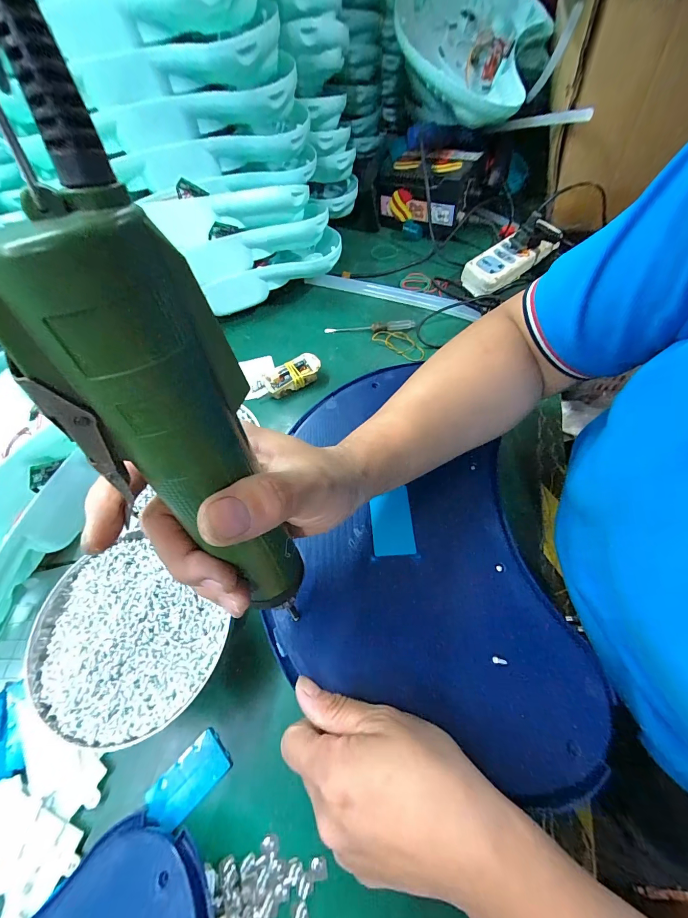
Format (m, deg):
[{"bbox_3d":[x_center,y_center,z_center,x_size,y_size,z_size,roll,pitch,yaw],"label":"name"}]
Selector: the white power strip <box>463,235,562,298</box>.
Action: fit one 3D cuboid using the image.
[{"bbox_3d":[0.240,-0.290,0.529,0.122,0.042,0.059,-32,62,-14],"label":"white power strip"}]

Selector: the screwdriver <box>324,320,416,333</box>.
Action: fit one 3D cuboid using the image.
[{"bbox_3d":[0.037,-0.193,0.515,0.130,0.009,0.016,-2,59,4],"label":"screwdriver"}]

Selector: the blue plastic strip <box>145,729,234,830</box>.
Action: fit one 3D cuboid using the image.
[{"bbox_3d":[-0.119,0.245,0.269,0.060,0.011,0.033,-42,64,-18],"label":"blue plastic strip"}]

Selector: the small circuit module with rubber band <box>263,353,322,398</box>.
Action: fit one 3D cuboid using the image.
[{"bbox_3d":[-0.068,-0.112,0.469,0.076,0.022,0.038,-24,60,-9],"label":"small circuit module with rubber band"}]

